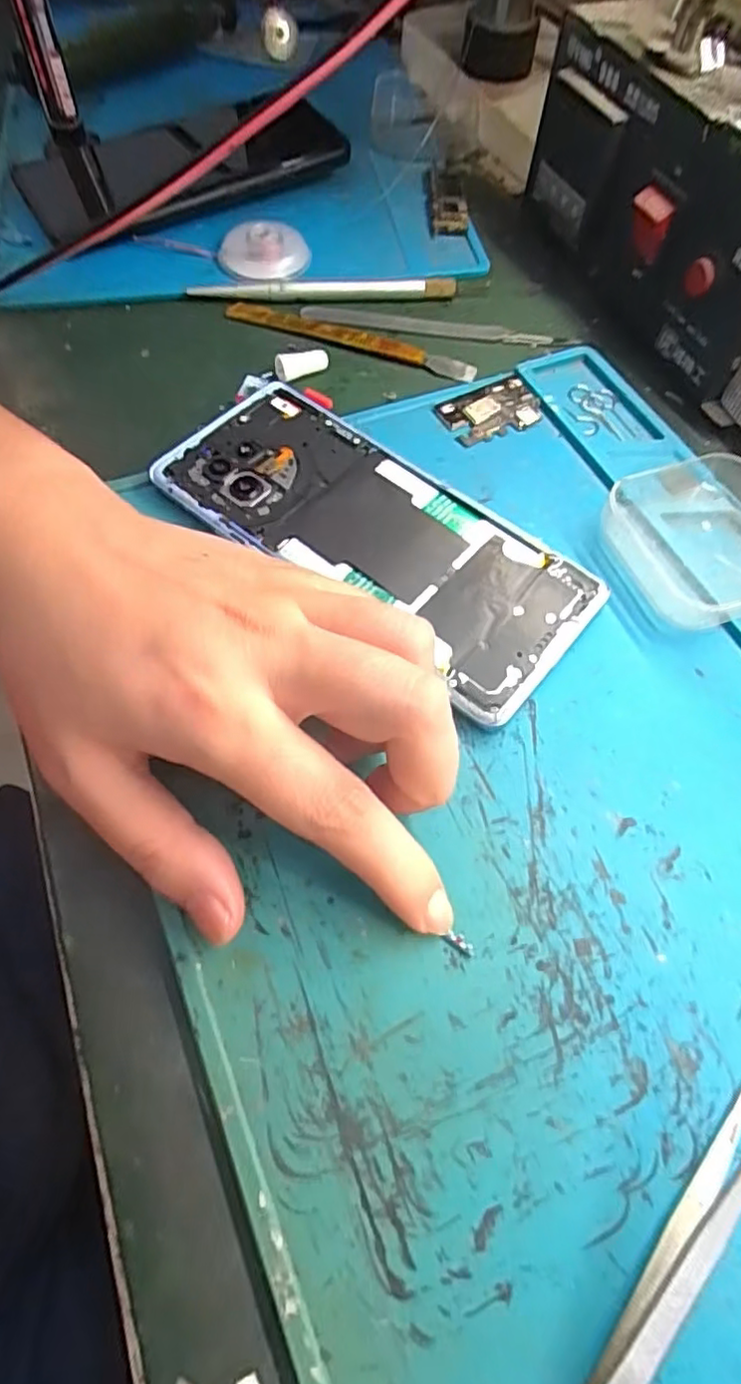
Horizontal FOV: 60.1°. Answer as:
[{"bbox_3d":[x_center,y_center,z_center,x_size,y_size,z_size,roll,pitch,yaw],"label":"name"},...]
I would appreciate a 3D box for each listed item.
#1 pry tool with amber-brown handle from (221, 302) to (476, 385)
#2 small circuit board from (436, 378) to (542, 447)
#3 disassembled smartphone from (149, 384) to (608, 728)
[{"bbox_3d":[-0.010,-0.164,0.295,0.120,0.006,0.011,20,63,9],"label":"pry tool with amber-brown handle"},{"bbox_3d":[0.051,-0.119,0.273,0.041,0.004,0.028,-21,65,-12],"label":"small circuit board"},{"bbox_3d":[0.000,-0.058,0.235,0.160,0.011,0.069,38,66,16],"label":"disassembled smartphone"}]

